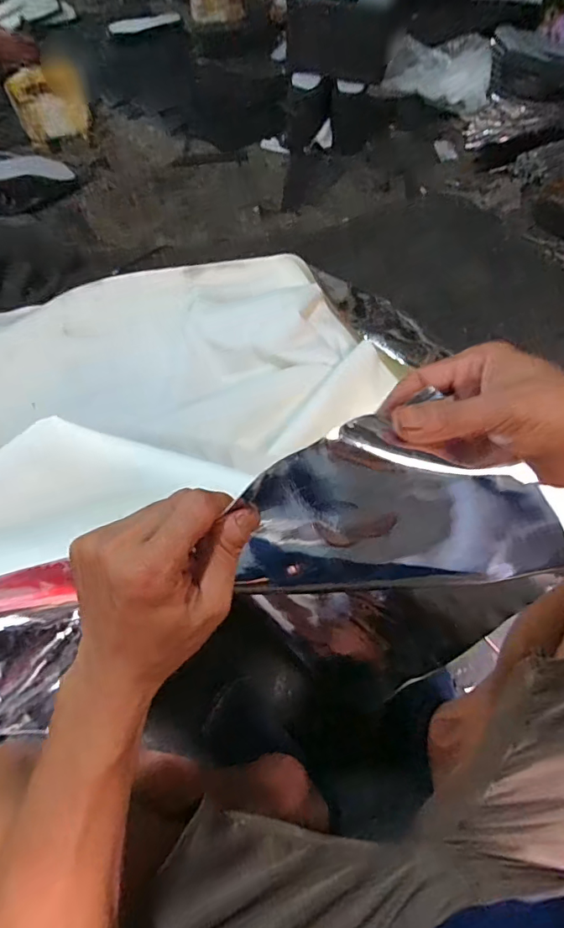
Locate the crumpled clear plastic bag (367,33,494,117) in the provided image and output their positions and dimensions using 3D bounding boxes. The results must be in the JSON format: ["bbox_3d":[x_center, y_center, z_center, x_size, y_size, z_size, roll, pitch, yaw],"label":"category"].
[{"bbox_3d":[0.443,-1.131,1.383,0.309,0.106,0.233,15,60,7],"label":"crumpled clear plastic bag"}]

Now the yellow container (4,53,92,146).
[{"bbox_3d":[-0.652,-1.021,1.363,0.199,0.136,0.161,-19,62,-13],"label":"yellow container"}]

